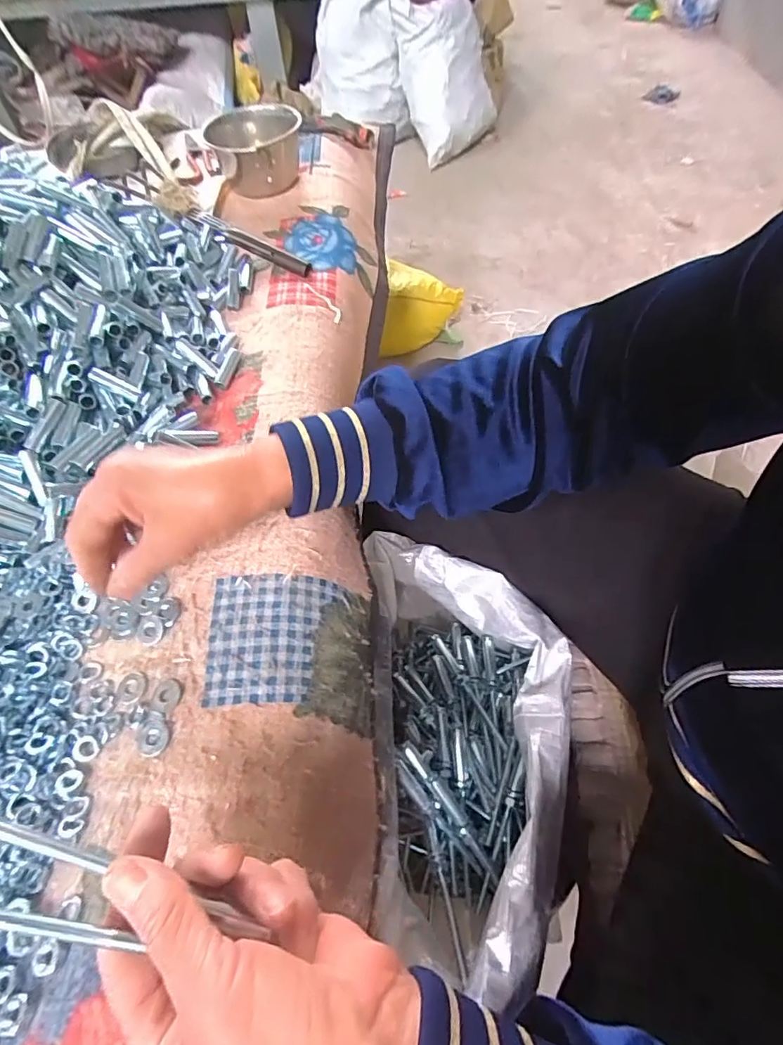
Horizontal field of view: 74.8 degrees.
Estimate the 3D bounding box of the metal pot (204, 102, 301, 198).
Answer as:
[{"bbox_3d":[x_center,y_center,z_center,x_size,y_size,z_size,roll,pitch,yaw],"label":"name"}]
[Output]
[{"bbox_3d":[-0.167,-0.462,0.645,0.113,0.065,0.117,-13,57,-3],"label":"metal pot"}]

